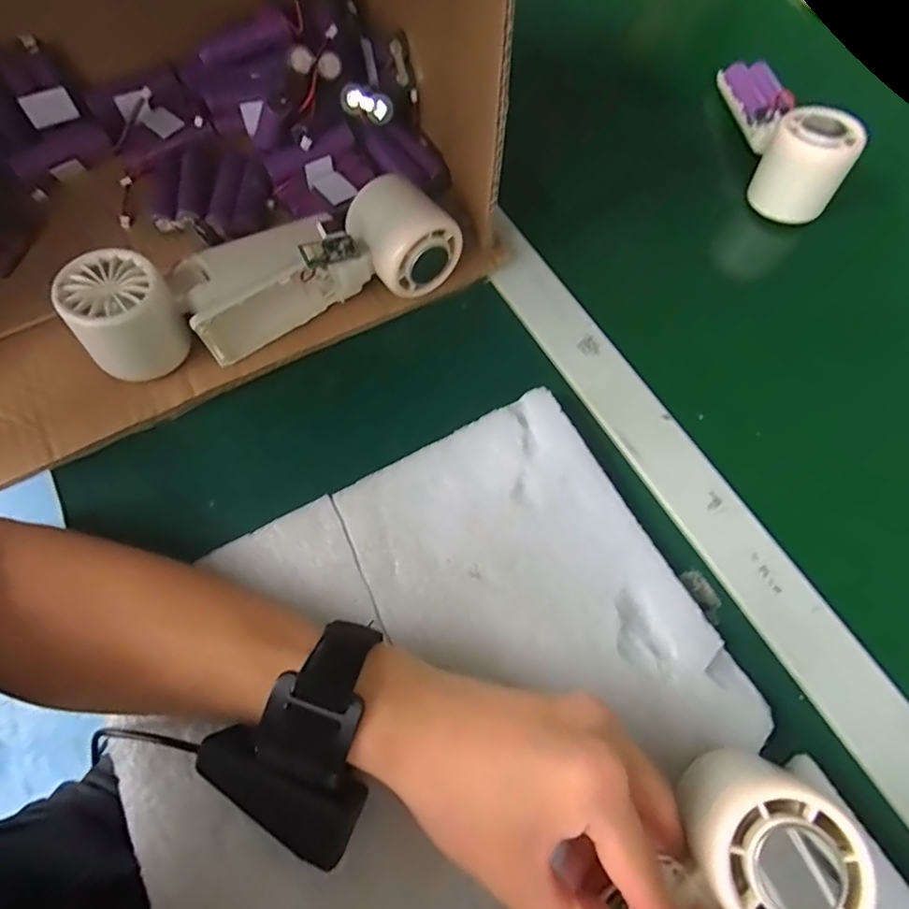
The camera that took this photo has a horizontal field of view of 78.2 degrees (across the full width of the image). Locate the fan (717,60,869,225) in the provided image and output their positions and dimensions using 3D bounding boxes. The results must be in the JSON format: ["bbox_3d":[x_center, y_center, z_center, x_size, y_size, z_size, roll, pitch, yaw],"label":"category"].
[{"bbox_3d":[0.247,-0.253,0.420,0.049,0.054,0.152,0,66,0],"label":"fan"}]

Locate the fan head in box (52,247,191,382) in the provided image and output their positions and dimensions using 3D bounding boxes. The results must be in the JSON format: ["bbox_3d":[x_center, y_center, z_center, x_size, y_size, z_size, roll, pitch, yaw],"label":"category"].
[{"bbox_3d":[-0.187,-0.079,0.324,0.051,0.059,0.046,-27,69,-11],"label":"fan head in box"}]

